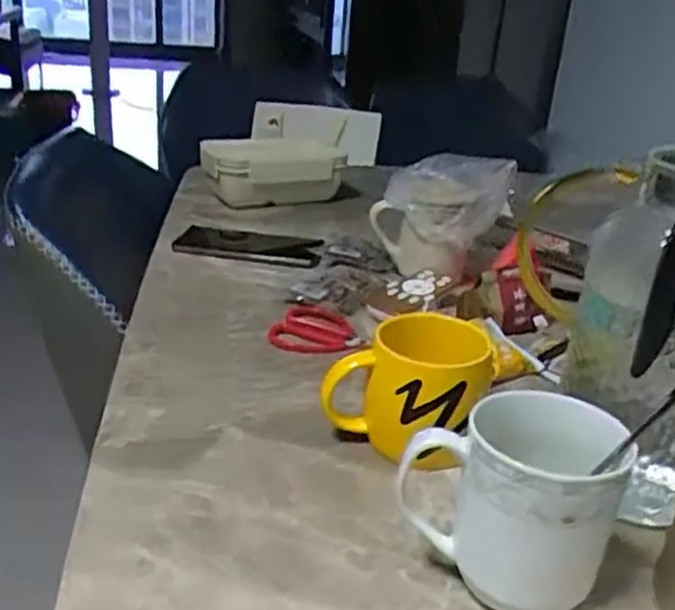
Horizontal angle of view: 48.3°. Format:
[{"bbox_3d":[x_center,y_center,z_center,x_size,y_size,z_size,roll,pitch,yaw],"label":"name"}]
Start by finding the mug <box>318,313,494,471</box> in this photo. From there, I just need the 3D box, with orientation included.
[{"bbox_3d":[0.051,0.060,0.540,0.108,0.088,0.076,12,24,15],"label":"mug"}]

